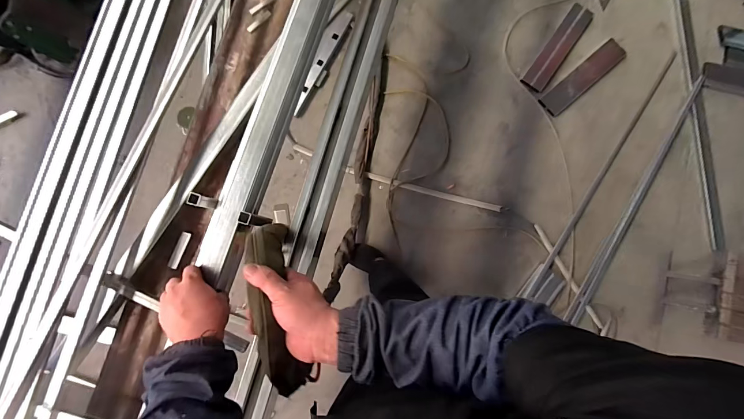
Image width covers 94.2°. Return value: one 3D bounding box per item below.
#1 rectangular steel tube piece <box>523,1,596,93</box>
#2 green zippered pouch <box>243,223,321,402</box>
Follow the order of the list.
[{"bbox_3d":[0.834,-0.719,1.543,0.108,0.021,0.443,36,84,3],"label":"rectangular steel tube piece"},{"bbox_3d":[-0.127,0.136,0.473,0.049,0.099,0.238,-12,79,-2],"label":"green zippered pouch"}]

